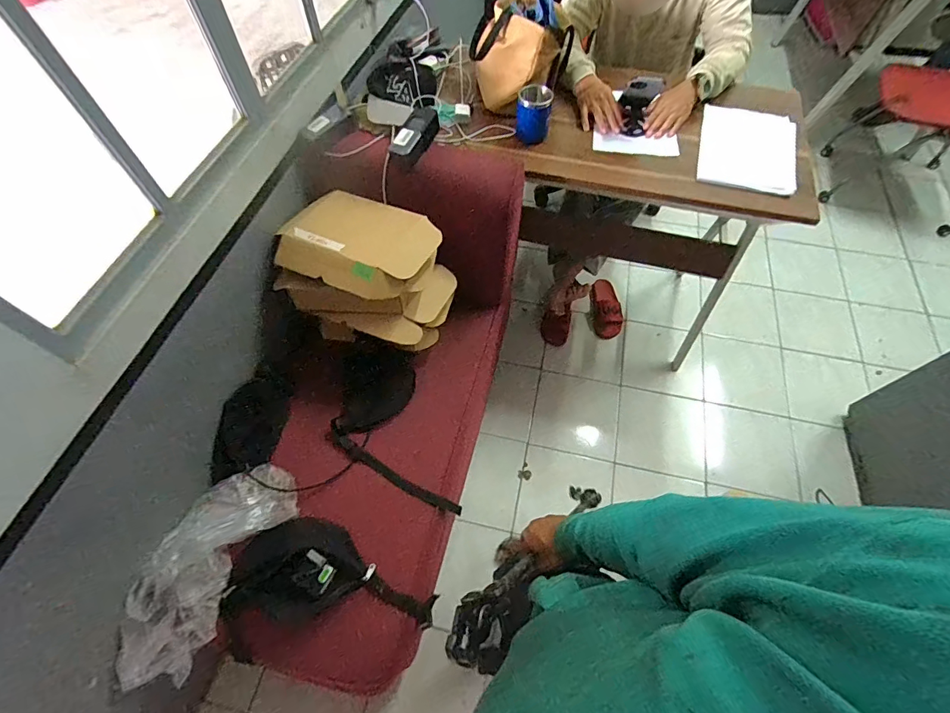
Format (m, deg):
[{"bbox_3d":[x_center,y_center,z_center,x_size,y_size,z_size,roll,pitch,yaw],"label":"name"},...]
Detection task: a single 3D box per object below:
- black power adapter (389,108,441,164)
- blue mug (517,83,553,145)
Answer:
[{"bbox_3d":[-0.142,-0.524,1.031,0.067,0.050,0.152,30,79,16],"label":"black power adapter"},{"bbox_3d":[0.146,-0.607,1.096,0.085,0.113,0.083,1,60,1],"label":"blue mug"}]

